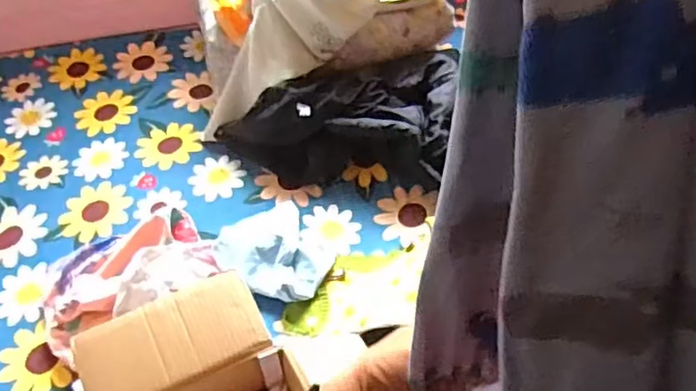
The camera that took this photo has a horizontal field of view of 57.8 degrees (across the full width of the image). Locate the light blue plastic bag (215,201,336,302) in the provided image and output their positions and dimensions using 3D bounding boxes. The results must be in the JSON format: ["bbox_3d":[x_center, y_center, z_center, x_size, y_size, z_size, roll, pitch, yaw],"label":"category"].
[{"bbox_3d":[-0.146,0.114,1.241,0.204,0.052,0.237,-24,51,-18],"label":"light blue plastic bag"}]

